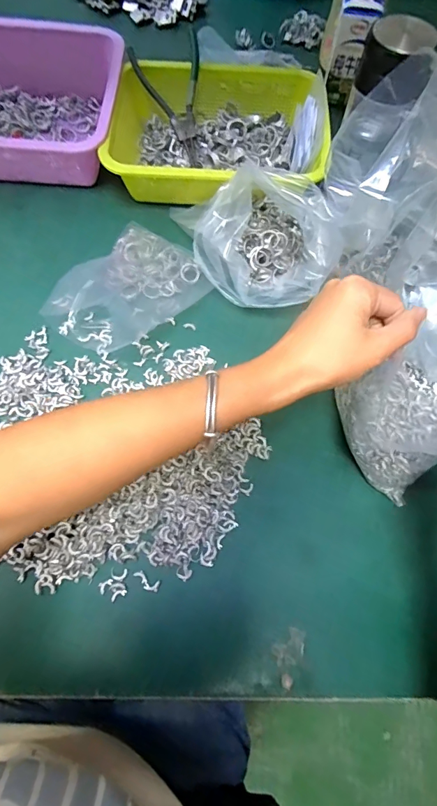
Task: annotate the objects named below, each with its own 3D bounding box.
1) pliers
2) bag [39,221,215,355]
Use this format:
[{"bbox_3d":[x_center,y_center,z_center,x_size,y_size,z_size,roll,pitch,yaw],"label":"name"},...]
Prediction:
[{"bbox_3d":[-0.067,-0.388,0.518,0.086,0.028,0.148,-1,93,-2],"label":"pliers"},{"bbox_3d":[-0.104,-0.128,0.469,0.122,0.023,0.165,38,73,10],"label":"bag"}]

